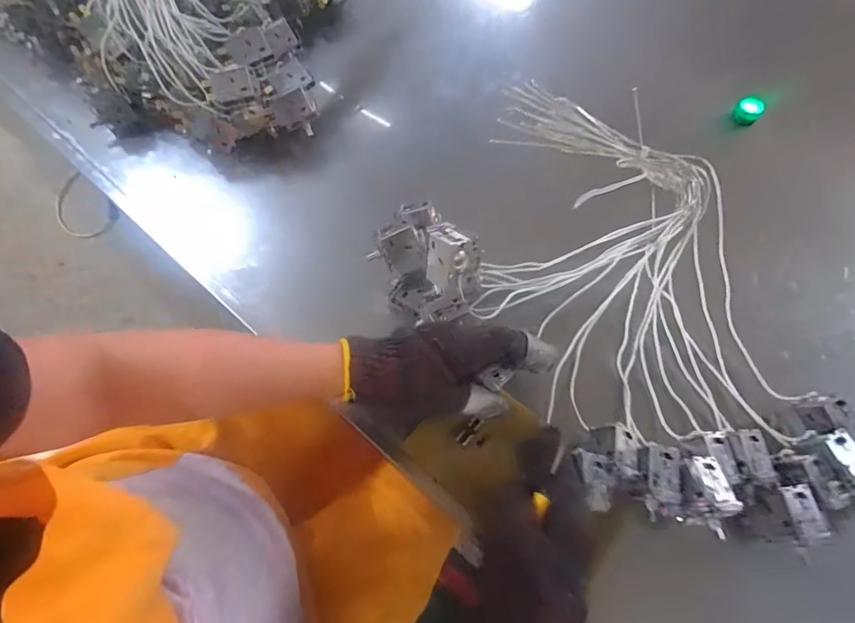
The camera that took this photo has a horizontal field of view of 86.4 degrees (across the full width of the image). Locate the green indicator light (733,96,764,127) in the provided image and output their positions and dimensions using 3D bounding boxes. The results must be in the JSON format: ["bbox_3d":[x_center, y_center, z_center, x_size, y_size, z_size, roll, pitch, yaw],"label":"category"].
[{"bbox_3d":[0.411,-0.256,0.584,0.031,0.026,0.023,36,70,17],"label":"green indicator light"}]

